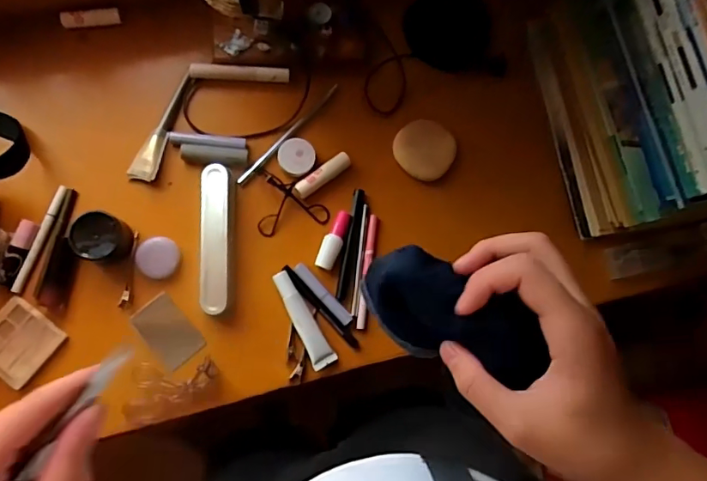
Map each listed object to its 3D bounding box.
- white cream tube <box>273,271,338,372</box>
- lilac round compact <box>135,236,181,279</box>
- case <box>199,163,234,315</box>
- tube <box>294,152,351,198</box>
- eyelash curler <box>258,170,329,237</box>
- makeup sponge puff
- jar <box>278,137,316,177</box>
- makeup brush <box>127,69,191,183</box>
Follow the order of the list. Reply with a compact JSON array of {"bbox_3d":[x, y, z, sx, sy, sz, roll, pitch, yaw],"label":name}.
[{"bbox_3d":[-0.058,0.089,0.574,0.025,0.017,0.115,-29,86,-11],"label":"white cream tube"},{"bbox_3d":[-0.218,0.019,0.568,0.045,0.010,0.046,1,81,-7],"label":"lilac round compact"},{"bbox_3d":[-0.154,-0.003,0.572,0.034,0.031,0.165,1,81,-7],"label":"case"},{"bbox_3d":[-0.035,-0.078,0.604,0.074,0.013,0.019,-38,87,-11],"label":"tube"},{"bbox_3d":[-0.068,-0.043,0.594,0.081,0.017,0.075,2,81,-7],"label":"eyelash curler"},{"bbox_3d":[0.086,-0.110,0.615,0.071,0.030,0.061,36,81,-1],"label":"makeup sponge puff"},{"bbox_3d":[-0.067,-0.097,0.600,0.041,0.018,0.041,1,81,-7],"label":"jar"},{"bbox_3d":[-0.220,-0.134,0.594,0.029,0.017,0.138,21,79,-3],"label":"makeup brush"}]

